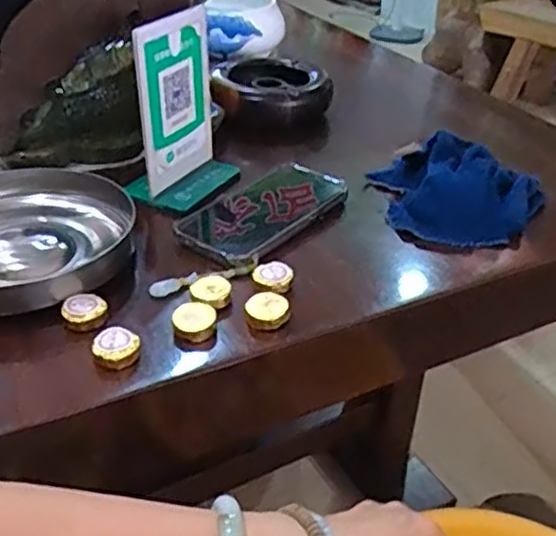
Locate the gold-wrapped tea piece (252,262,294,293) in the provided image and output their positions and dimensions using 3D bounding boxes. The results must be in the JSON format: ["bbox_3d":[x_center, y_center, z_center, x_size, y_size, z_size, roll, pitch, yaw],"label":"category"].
[{"bbox_3d":[-0.004,0.007,0.526,0.030,0.013,0.025,4,34,3],"label":"gold-wrapped tea piece"}]

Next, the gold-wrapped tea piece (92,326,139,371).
[{"bbox_3d":[-0.108,0.053,0.456,0.030,0.013,0.029,-5,35,-9],"label":"gold-wrapped tea piece"}]

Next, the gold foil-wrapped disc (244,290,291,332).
[{"bbox_3d":[-0.008,0.030,0.494,0.032,0.012,0.036,-6,35,-11],"label":"gold foil-wrapped disc"}]

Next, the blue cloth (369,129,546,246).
[{"bbox_3d":[0.158,-0.076,0.641,0.155,0.039,0.140,24,40,30],"label":"blue cloth"}]

